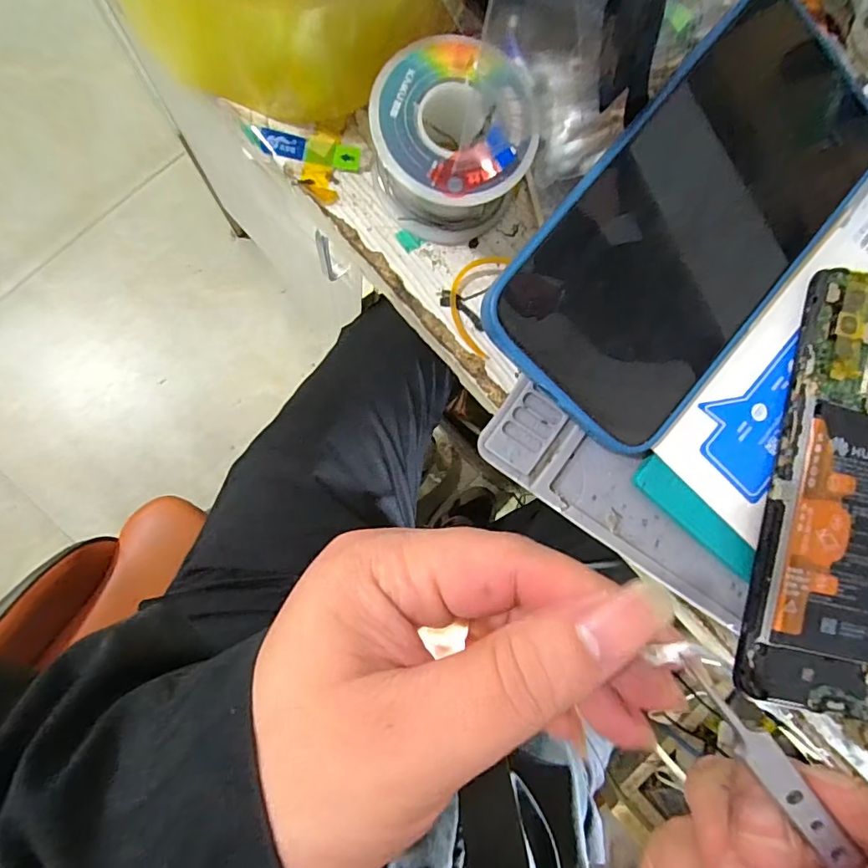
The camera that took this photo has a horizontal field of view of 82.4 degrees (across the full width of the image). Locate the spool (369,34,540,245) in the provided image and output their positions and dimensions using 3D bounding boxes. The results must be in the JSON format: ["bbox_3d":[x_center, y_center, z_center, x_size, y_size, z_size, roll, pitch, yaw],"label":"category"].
[{"bbox_3d":[0.005,-0.099,0.171,0.052,0.037,0.053,0,87,-8],"label":"spool"}]

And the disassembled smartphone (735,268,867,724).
[{"bbox_3d":[0.168,0.024,0.184,0.081,0.012,0.159,13,86,-7],"label":"disassembled smartphone"}]

